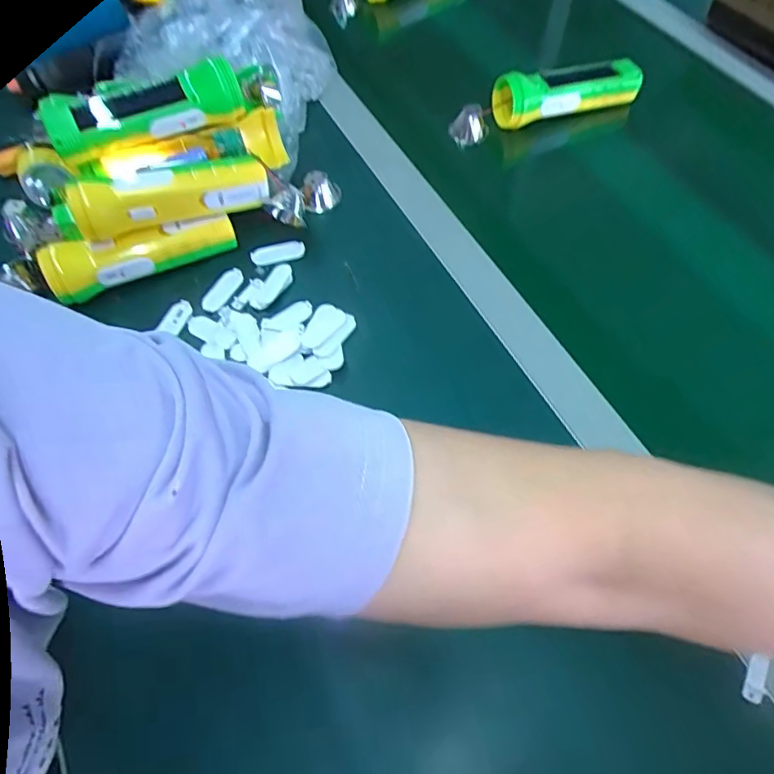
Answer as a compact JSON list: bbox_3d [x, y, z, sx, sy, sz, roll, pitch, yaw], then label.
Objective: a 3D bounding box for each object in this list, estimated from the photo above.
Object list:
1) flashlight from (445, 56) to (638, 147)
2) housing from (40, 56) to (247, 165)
[{"bbox_3d":[0.175,-0.327,0.607,0.209,0.059,0.061,-20,62,-9],"label":"flashlight"},{"bbox_3d":[-0.209,-0.245,0.462,0.163,0.039,0.065,-19,62,-9],"label":"housing"}]

